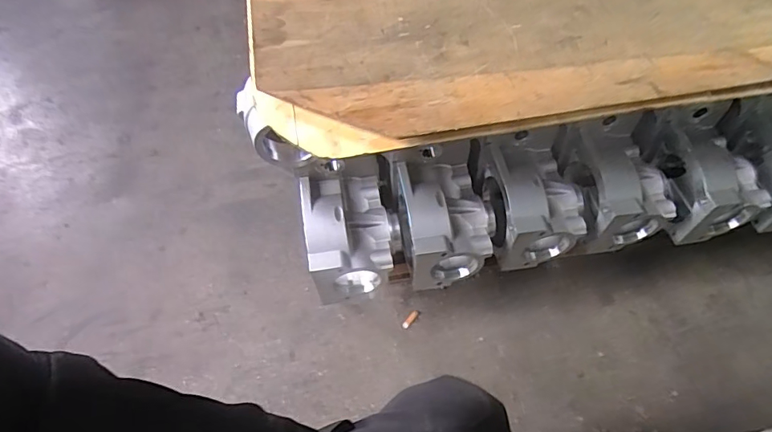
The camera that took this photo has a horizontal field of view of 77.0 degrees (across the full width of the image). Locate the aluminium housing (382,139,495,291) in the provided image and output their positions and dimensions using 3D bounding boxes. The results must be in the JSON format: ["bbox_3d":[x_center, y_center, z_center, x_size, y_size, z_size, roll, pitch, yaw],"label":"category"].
[{"bbox_3d":[0.097,-0.004,0.806,0.156,0.128,0.191,-10,58,-6],"label":"aluminium housing"}]

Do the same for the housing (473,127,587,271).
[{"bbox_3d":[0.247,-0.025,0.822,0.161,0.141,0.170,-10,58,-6],"label":"housing"}]

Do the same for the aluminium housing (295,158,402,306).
[{"bbox_3d":[-0.054,0.025,0.797,0.149,0.126,0.172,-9,58,-5],"label":"aluminium housing"}]

